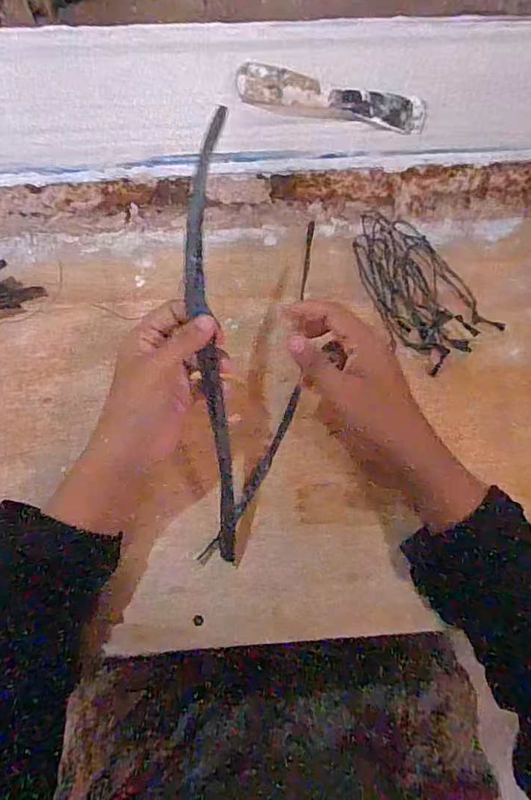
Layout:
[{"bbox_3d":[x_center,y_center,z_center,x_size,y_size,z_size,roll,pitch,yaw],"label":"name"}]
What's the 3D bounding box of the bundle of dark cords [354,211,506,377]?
[{"bbox_3d":[0.142,-0.110,0.482,0.094,0.013,0.161,-24,73,-10],"label":"bundle of dark cords"}]

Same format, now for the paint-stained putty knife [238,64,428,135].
[{"bbox_3d":[0.061,-0.278,0.470,0.174,0.022,0.034,8,70,1],"label":"paint-stained putty knife"}]

